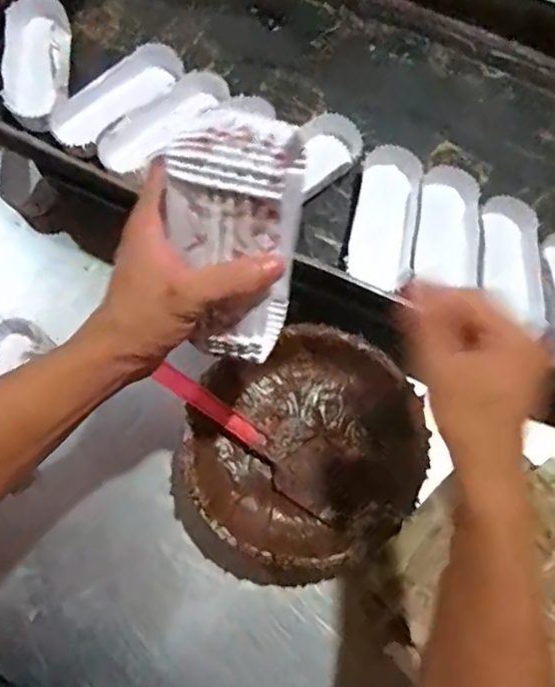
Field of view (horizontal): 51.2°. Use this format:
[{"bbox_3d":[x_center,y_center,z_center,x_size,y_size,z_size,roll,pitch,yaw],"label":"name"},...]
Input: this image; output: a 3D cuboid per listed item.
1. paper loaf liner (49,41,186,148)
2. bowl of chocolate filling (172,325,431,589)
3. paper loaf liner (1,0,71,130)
[{"bbox_3d":[-0.162,-0.249,0.579,0.140,0.030,0.038,-32,74,6],"label":"paper loaf liner"},{"bbox_3d":[0.016,0.094,0.511,0.202,0.075,0.215,0,72,0],"label":"bowl of chocolate filling"},{"bbox_3d":[-0.240,-0.284,0.577,0.057,0.028,0.155,-3,72,0],"label":"paper loaf liner"}]

